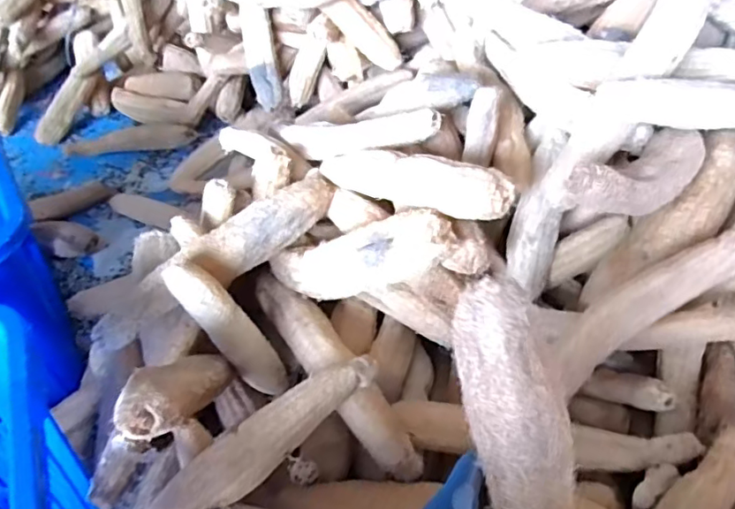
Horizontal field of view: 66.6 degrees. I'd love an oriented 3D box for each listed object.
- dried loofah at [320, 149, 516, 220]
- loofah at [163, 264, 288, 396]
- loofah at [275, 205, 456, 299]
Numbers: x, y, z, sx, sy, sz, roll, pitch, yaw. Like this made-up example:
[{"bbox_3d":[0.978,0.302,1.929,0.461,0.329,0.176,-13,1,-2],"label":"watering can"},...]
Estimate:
[{"bbox_3d":[0.057,-0.117,0.878,0.053,0.074,0.390,-32,29,-26],"label":"dried loofah"},{"bbox_3d":[-0.211,0.115,0.850,0.051,0.262,0.053,-10,36,33],"label":"loofah"},{"bbox_3d":[-0.025,0.010,0.874,0.346,0.085,0.080,-15,30,43],"label":"loofah"}]

